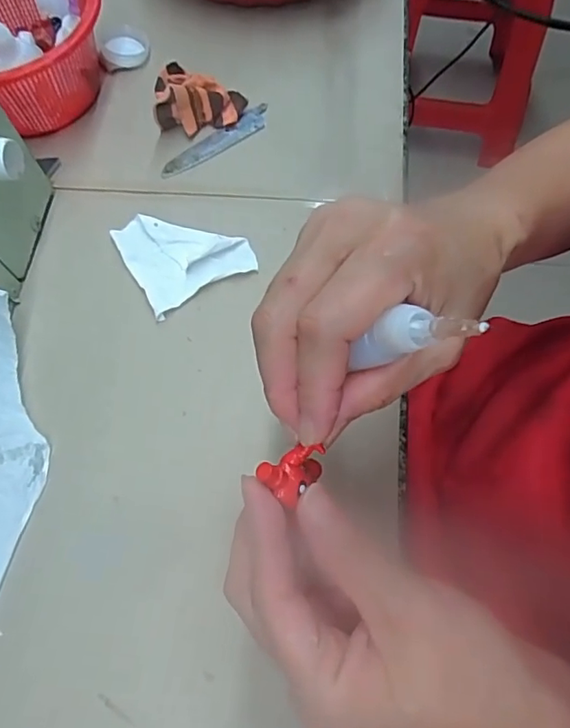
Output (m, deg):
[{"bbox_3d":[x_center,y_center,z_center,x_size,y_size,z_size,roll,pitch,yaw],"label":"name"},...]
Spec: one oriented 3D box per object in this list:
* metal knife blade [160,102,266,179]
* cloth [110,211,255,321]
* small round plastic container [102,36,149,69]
[{"bbox_3d":[-0.053,-0.178,0.430,0.103,0.005,0.021,-37,72,-11],"label":"metal knife blade"},{"bbox_3d":[-0.071,-0.083,0.384,0.080,0.009,0.078,-26,70,-14],"label":"cloth"},{"bbox_3d":[-0.139,-0.274,0.472,0.036,0.019,0.036,1,66,-2],"label":"small round plastic container"}]

